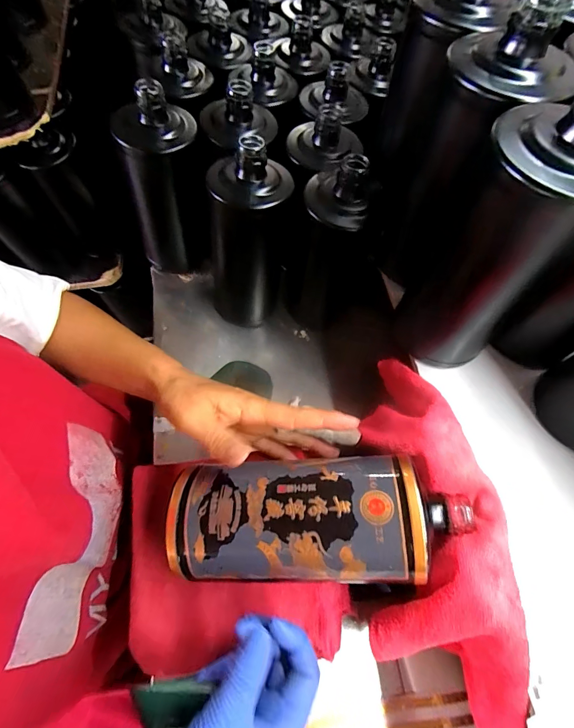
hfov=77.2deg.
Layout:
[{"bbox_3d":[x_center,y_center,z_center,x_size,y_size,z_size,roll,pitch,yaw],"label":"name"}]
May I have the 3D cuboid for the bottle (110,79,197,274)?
[{"bbox_3d":[-0.133,-0.189,0.400,0.081,0.196,0.068,-11,65,-10],"label":"bottle"}]

